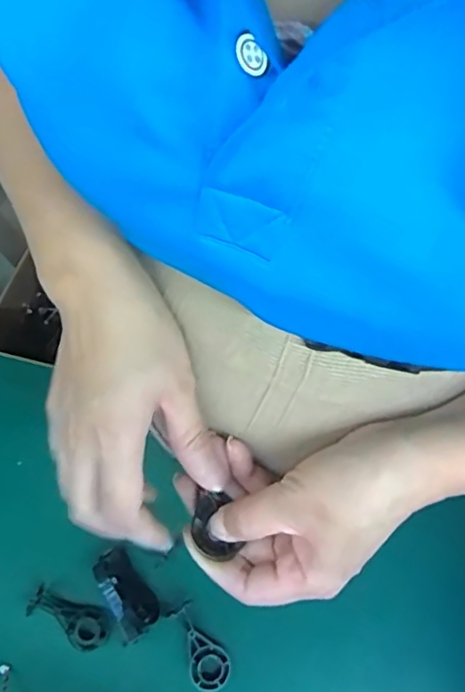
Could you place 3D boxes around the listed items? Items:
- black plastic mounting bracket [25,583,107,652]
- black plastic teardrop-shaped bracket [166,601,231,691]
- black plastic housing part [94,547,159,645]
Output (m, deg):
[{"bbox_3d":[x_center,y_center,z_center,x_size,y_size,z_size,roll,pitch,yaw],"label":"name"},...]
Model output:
[{"bbox_3d":[-0.124,0.205,0.450,0.064,0.006,0.028,22,70,9],"label":"black plastic mounting bracket"},{"bbox_3d":[-0.026,0.222,0.438,0.029,0.007,0.061,-35,73,-12],"label":"black plastic teardrop-shaped bracket"},{"bbox_3d":[-0.079,0.182,0.445,0.033,0.011,0.066,-26,71,-10],"label":"black plastic housing part"}]

